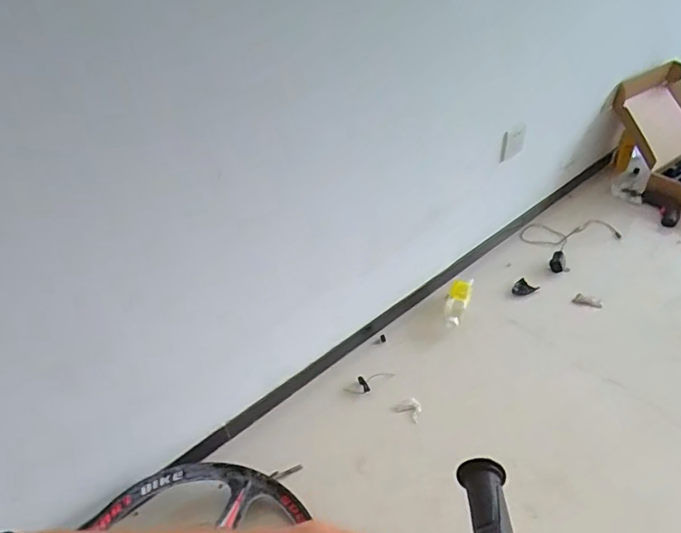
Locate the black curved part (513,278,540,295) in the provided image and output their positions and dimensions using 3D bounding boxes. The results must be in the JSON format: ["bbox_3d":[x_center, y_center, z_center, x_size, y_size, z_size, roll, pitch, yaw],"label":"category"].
[{"bbox_3d":[0.503,0.061,1.372,0.076,0.017,0.053,-27,45,-26],"label":"black curved part"}]

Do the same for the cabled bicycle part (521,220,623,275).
[{"bbox_3d":[0.695,-0.097,1.524,0.327,0.037,0.200,-25,44,-23],"label":"cabled bicycle part"}]

